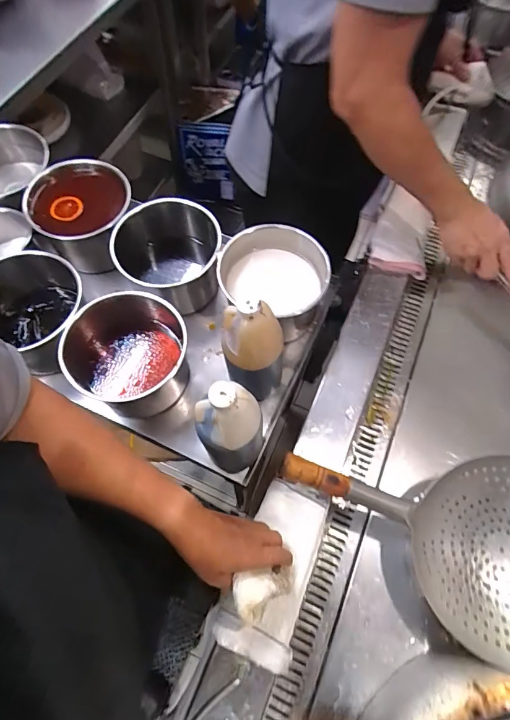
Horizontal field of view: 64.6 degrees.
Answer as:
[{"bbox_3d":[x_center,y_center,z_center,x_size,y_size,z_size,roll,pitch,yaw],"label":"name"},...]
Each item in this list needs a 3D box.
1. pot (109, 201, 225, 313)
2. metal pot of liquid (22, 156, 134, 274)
[{"bbox_3d":[-0.148,-0.172,0.715,0.165,0.149,0.155,0,66,-1],"label":"pot"},{"bbox_3d":[-0.302,-0.253,0.725,0.158,0.121,0.151,0,66,-1],"label":"metal pot of liquid"}]

